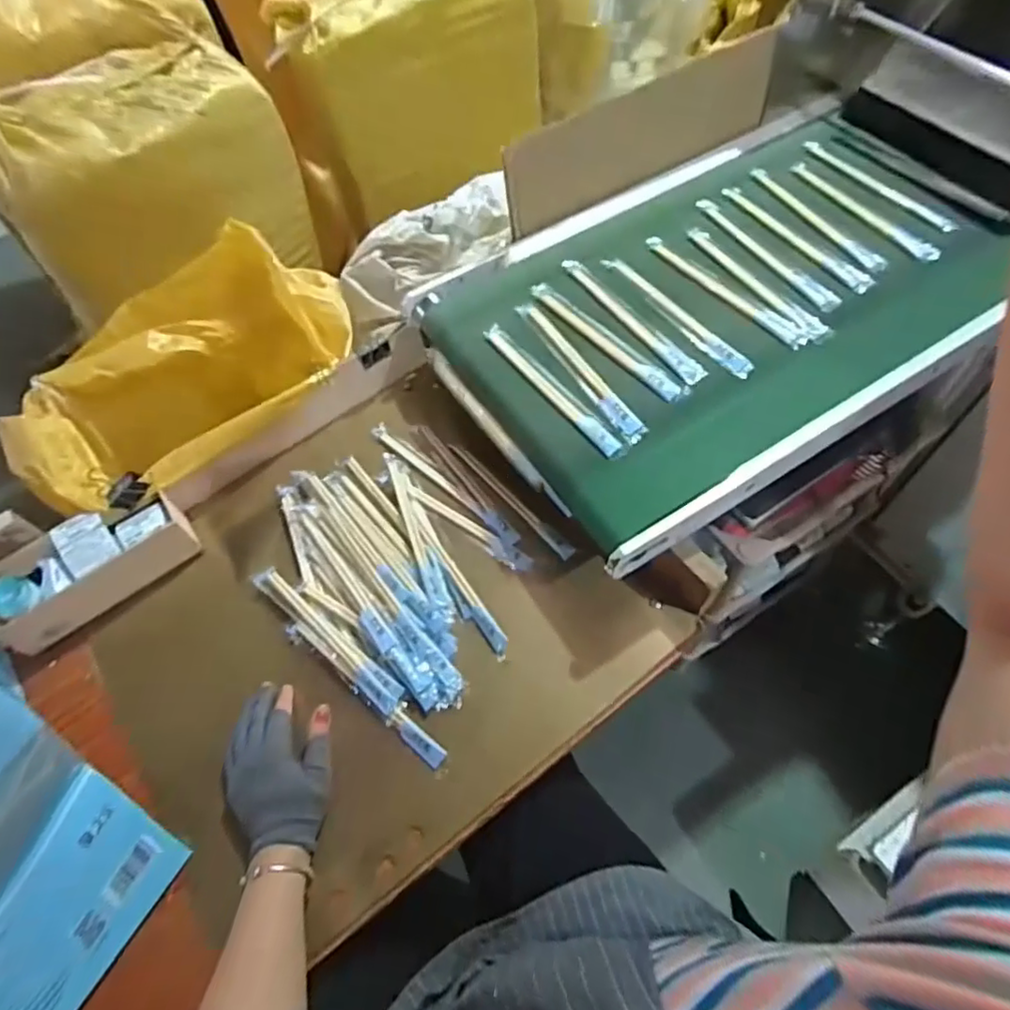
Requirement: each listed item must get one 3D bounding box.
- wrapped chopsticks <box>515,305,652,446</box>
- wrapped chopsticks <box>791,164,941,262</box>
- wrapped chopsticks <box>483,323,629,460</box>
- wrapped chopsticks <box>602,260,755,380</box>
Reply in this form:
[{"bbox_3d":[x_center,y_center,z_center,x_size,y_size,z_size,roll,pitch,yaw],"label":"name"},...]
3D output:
[{"bbox_3d":[0.077,-0.148,0.666,0.027,0.004,0.220,-29,62,-13],"label":"wrapped chopsticks"},{"bbox_3d":[0.429,-0.358,0.752,0.027,0.010,0.224,-26,61,-11],"label":"wrapped chopsticks"},{"bbox_3d":[0.048,-0.123,0.652,0.026,0.010,0.215,-34,63,-15],"label":"wrapped chopsticks"},{"bbox_3d":[0.185,-0.210,0.690,0.028,0.009,0.218,-33,63,-15],"label":"wrapped chopsticks"}]

